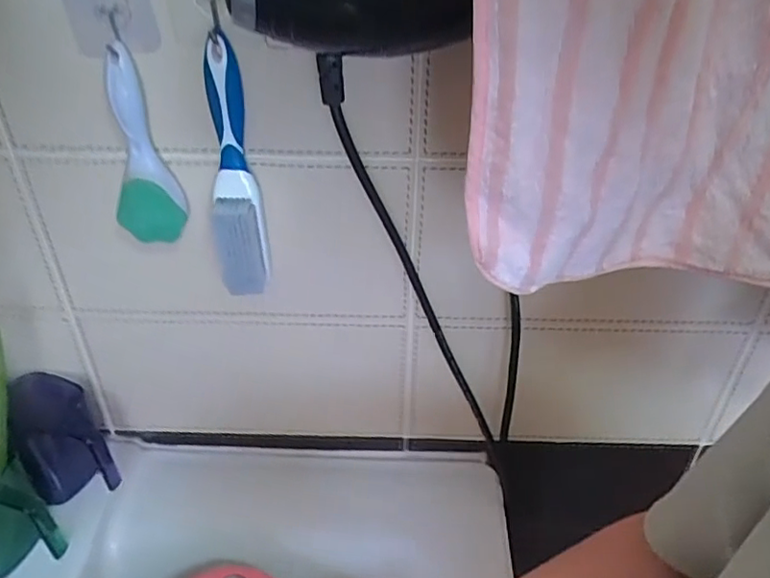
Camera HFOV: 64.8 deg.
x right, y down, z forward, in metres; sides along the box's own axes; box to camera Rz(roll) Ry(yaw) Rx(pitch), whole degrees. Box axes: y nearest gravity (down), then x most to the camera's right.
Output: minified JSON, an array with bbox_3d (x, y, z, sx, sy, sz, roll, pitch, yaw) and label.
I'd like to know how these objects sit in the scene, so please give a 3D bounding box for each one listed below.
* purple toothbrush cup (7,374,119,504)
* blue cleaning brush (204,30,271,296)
[{"bbox_3d":[-0.302,0.139,0.564,0.067,0.088,0.095,-22,41,-29],"label":"purple toothbrush cup"},{"bbox_3d":[-0.109,-0.078,0.433,0.037,0.182,0.033,-11,37,-16],"label":"blue cleaning brush"}]

